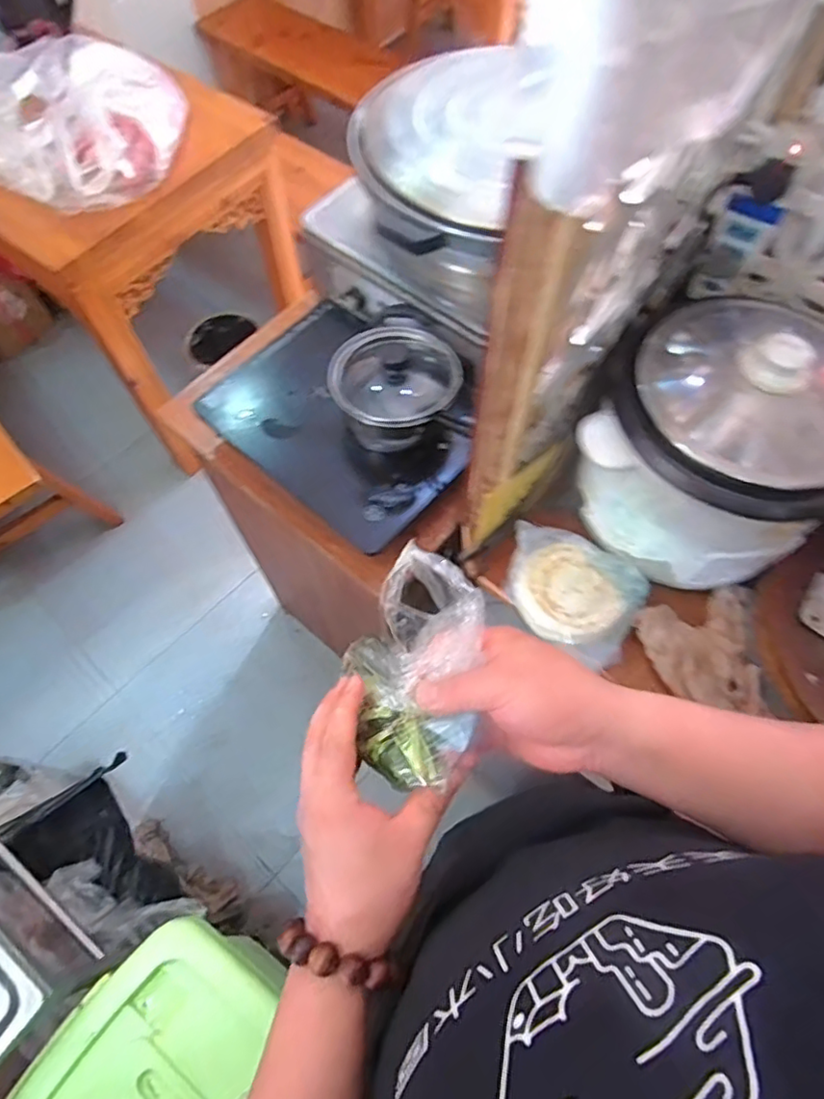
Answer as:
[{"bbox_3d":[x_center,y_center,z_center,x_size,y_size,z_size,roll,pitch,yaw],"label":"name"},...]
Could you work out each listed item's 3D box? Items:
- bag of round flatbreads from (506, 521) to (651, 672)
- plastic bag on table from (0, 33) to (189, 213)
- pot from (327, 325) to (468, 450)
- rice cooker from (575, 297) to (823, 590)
[{"bbox_3d":[0.182,0.043,0.708,0.170,0.043,0.137,32,69,15],"label":"bag of round flatbreads"},{"bbox_3d":[-0.631,-0.829,1.147,0.334,0.154,0.393,24,67,12],"label":"plastic bag on table"},{"bbox_3d":[-0.016,-0.207,0.783,0.161,0.112,0.171,0,64,1],"label":"pot"},{"bbox_3d":[0.337,-0.121,0.655,0.247,0.225,0.250,38,70,17],"label":"rice cooker"}]

